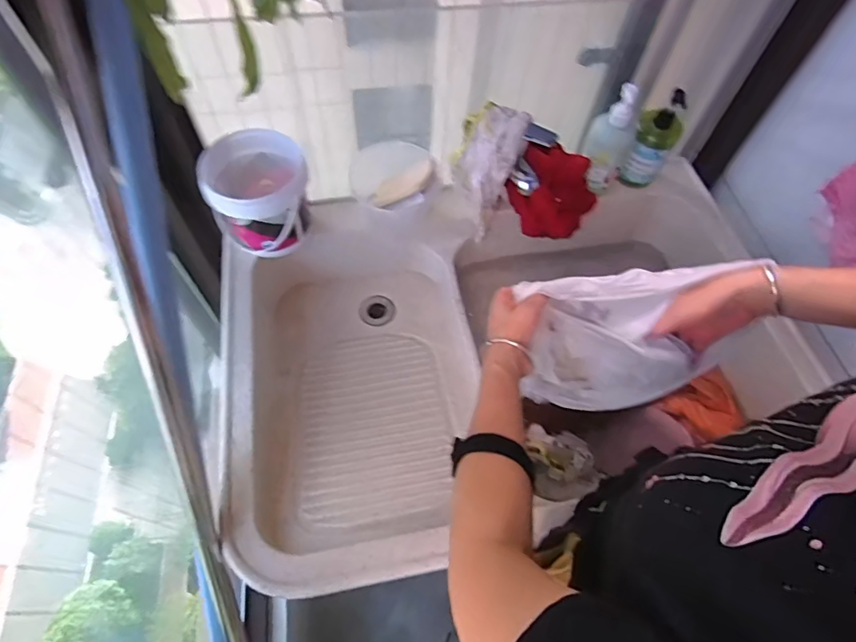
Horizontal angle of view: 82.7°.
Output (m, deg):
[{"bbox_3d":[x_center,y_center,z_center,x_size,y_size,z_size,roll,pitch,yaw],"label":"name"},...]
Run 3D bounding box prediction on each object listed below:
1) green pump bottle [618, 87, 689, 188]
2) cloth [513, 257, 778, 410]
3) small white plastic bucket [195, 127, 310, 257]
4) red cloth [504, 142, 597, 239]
[{"bbox_3d":[0.375,-0.304,0.805,0.064,0.157,0.057,25,62,11],"label":"green pump bottle"},{"bbox_3d":[0.215,0.034,0.621,0.205,0.259,0.083,7,60,1],"label":"cloth"},{"bbox_3d":[-0.262,-0.197,0.752,0.144,0.131,0.153,1,60,-2],"label":"small white plastic bucket"},{"bbox_3d":[0.210,-0.215,0.813,0.140,0.130,0.097,-10,61,-8],"label":"red cloth"}]

